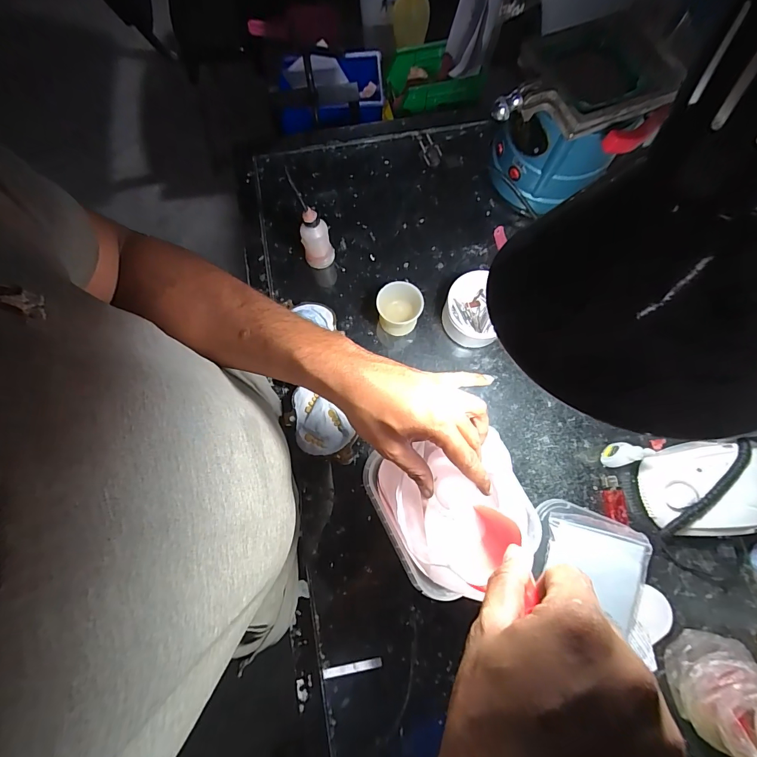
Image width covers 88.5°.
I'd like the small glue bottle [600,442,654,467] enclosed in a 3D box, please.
[{"bbox_3d":[0.312,0.096,0.489,0.028,0.080,0.031,-3,77,0],"label":"small glue bottle"}]

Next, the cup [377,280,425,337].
[{"bbox_3d":[0.029,-0.097,0.543,0.060,0.052,0.058,0,77,0],"label":"cup"}]

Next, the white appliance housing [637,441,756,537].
[{"bbox_3d":[0.410,0.134,0.480,0.139,0.084,0.104,-8,77,-1],"label":"white appliance housing"}]

